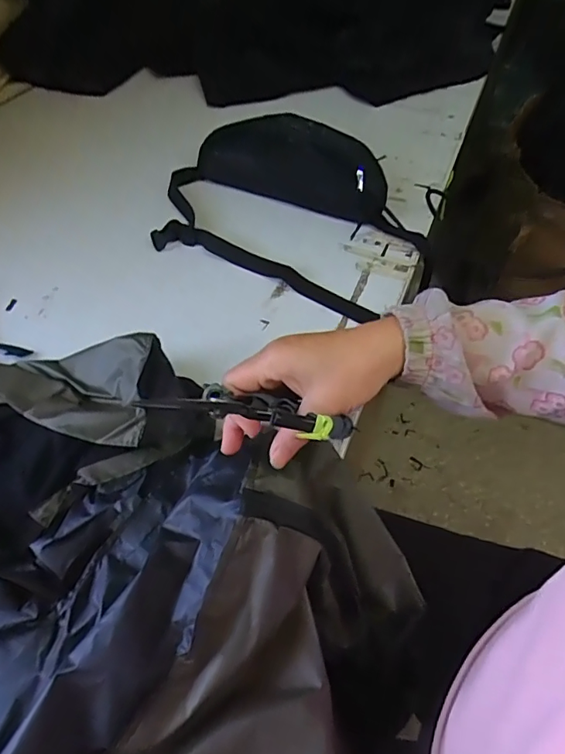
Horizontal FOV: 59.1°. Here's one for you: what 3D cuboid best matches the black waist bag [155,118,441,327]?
[{"bbox_3d":[0.014,-0.229,0.657,0.371,0.081,0.232,20,60,16],"label":"black waist bag"}]

